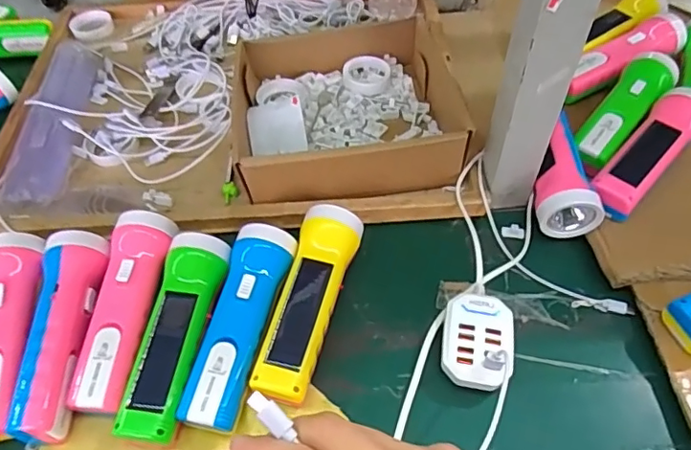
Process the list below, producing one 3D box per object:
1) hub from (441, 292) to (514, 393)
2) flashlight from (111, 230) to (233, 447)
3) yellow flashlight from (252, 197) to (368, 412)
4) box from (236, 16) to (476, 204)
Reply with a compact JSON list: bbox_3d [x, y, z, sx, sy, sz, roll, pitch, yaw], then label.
[{"bbox_3d":[0.103,0.094,0.427,0.052,0.026,0.076,9,55,8],"label":"hub"},{"bbox_3d":[-0.135,0.086,0.431,0.053,0.039,0.166,7,54,7],"label":"flashlight"},{"bbox_3d":[-0.029,0.064,0.447,0.047,0.041,0.169,12,55,11],"label":"yellow flashlight"},{"bbox_3d":[0.000,-0.121,0.557,0.210,0.070,0.199,-9,54,-4],"label":"box"}]

